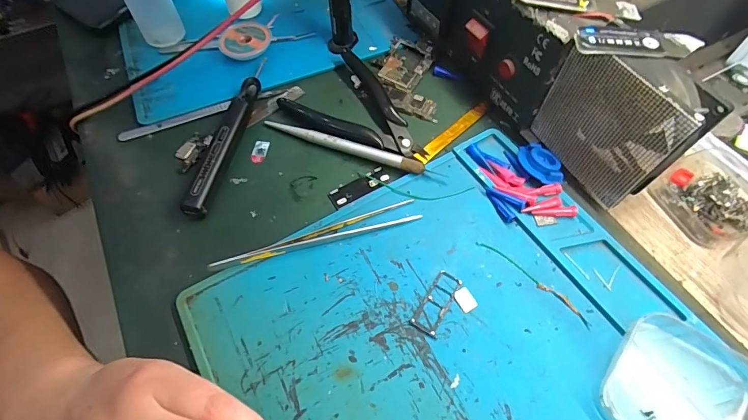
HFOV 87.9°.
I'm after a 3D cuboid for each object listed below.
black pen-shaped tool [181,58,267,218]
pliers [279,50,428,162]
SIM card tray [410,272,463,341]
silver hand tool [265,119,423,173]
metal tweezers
[{"bbox_3d":[-0.108,-0.058,0.287,0.017,0.018,0.140,7,60,5],"label":"black pen-shaped tool"},{"bbox_3d":[-0.008,-0.075,0.301,0.115,0.009,0.079,40,68,22],"label":"pliers"},{"bbox_3d":[0.037,0.053,0.226,0.016,0.004,0.039,26,63,15],"label":"SIM card tray"},{"bbox_3d":[-0.024,-0.048,0.286,0.125,0.009,0.009,20,62,13],"label":"silver hand tool"},{"bbox_3d":[-0.035,0.015,0.245,0.132,0.013,0.014,-17,60,-9],"label":"metal tweezers"}]

